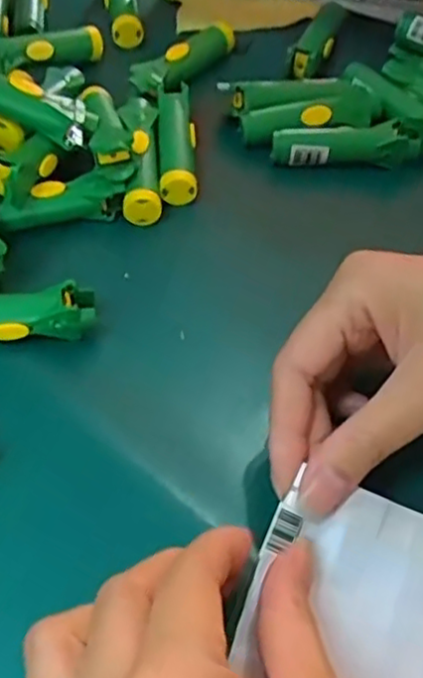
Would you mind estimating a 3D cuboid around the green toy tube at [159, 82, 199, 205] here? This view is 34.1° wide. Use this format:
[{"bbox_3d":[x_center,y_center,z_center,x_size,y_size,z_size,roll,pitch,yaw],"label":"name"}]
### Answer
[{"bbox_3d":[-0.019,-0.105,0.378,0.020,0.023,0.075,-2,55,-2],"label":"green toy tube"}]

